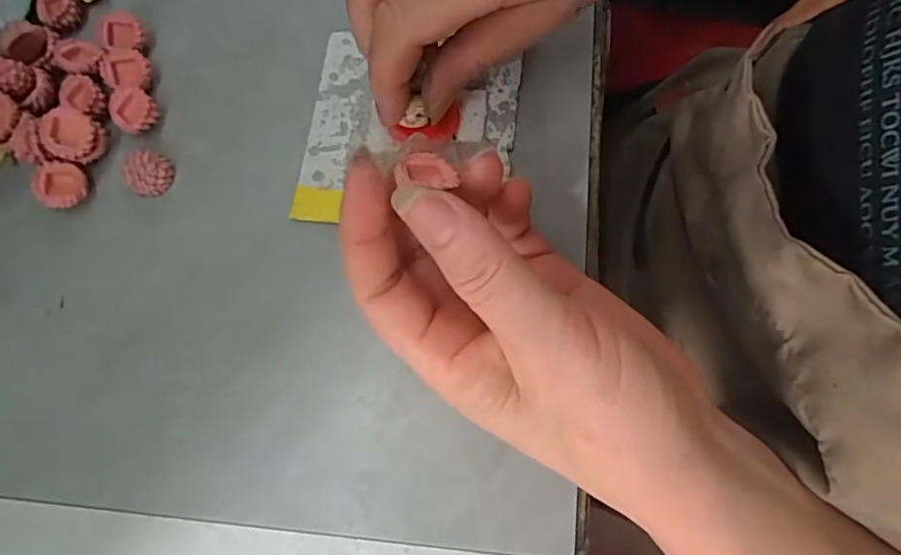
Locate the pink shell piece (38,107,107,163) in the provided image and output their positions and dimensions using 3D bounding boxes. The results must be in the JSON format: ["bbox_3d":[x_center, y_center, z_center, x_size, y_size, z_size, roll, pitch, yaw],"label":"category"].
[{"bbox_3d":[-0.160,-0.060,0.233,0.022,0.011,0.022,19,91,-15],"label":"pink shell piece"}]

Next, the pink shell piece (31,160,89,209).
[{"bbox_3d":[-0.166,-0.039,0.234,0.020,0.010,0.020,0,75,2],"label":"pink shell piece"}]

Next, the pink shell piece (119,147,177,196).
[{"bbox_3d":[-0.130,-0.046,0.236,0.017,0.010,0.020,17,76,6],"label":"pink shell piece"}]

